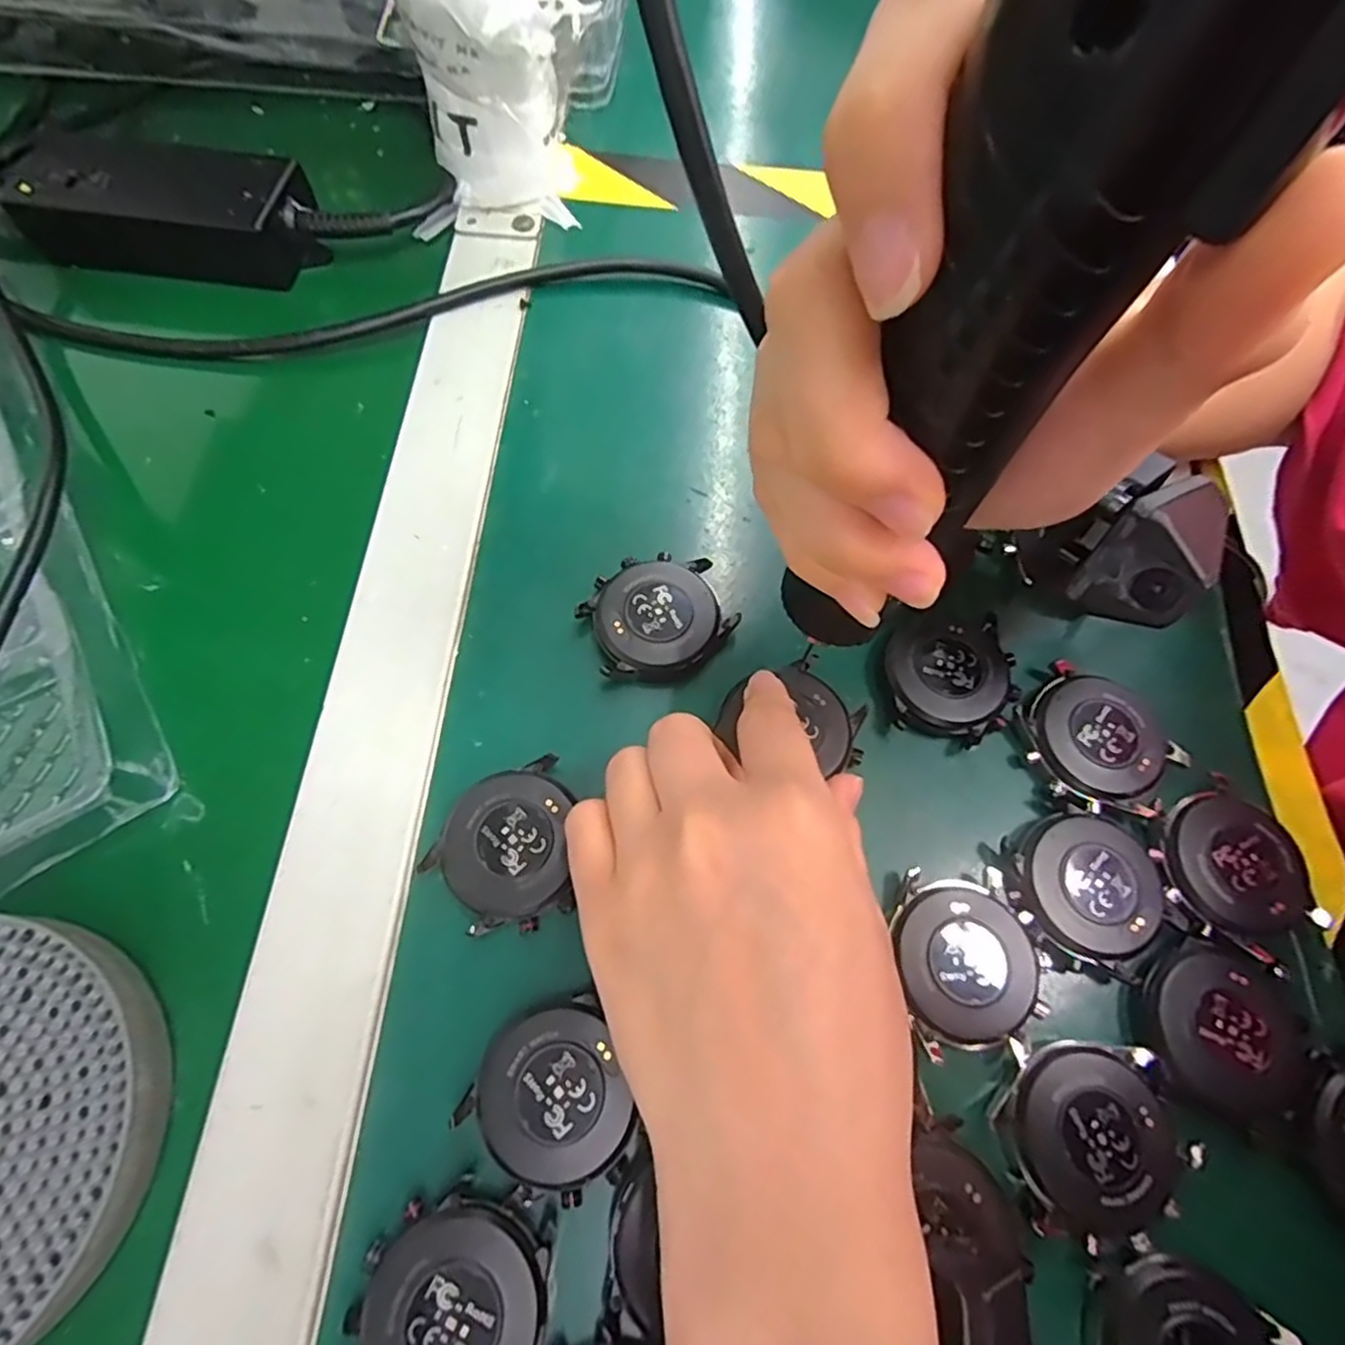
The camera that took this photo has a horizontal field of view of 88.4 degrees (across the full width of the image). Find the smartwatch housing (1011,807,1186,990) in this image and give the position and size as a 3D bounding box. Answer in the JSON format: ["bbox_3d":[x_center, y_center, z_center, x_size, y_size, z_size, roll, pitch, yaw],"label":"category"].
[{"bbox_3d":[0.133,0.067,0.217,0.047,0.009,0.045,1,68,-2],"label":"smartwatch housing"}]

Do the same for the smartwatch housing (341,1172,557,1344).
[{"bbox_3d":[-0.055,0.156,0.169,0.045,0.007,0.047,22,68,6],"label":"smartwatch housing"}]

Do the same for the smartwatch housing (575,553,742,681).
[{"bbox_3d":[-0.005,-0.019,0.249,0.049,0.012,0.048,1,68,-2],"label":"smartwatch housing"}]

